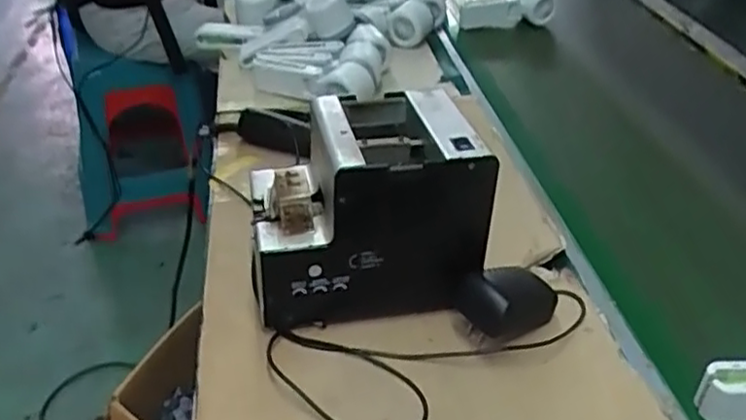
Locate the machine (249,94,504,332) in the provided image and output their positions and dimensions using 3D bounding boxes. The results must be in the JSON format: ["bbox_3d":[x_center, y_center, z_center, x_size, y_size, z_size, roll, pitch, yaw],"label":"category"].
[{"bbox_3d":[-0.009,-0.006,0.562,0.174,0.145,0.139,-6,36,-12],"label":"machine"}]

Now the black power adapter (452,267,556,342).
[{"bbox_3d":[0.112,0.071,0.548,0.082,0.041,0.049,-11,37,-18],"label":"black power adapter"}]

